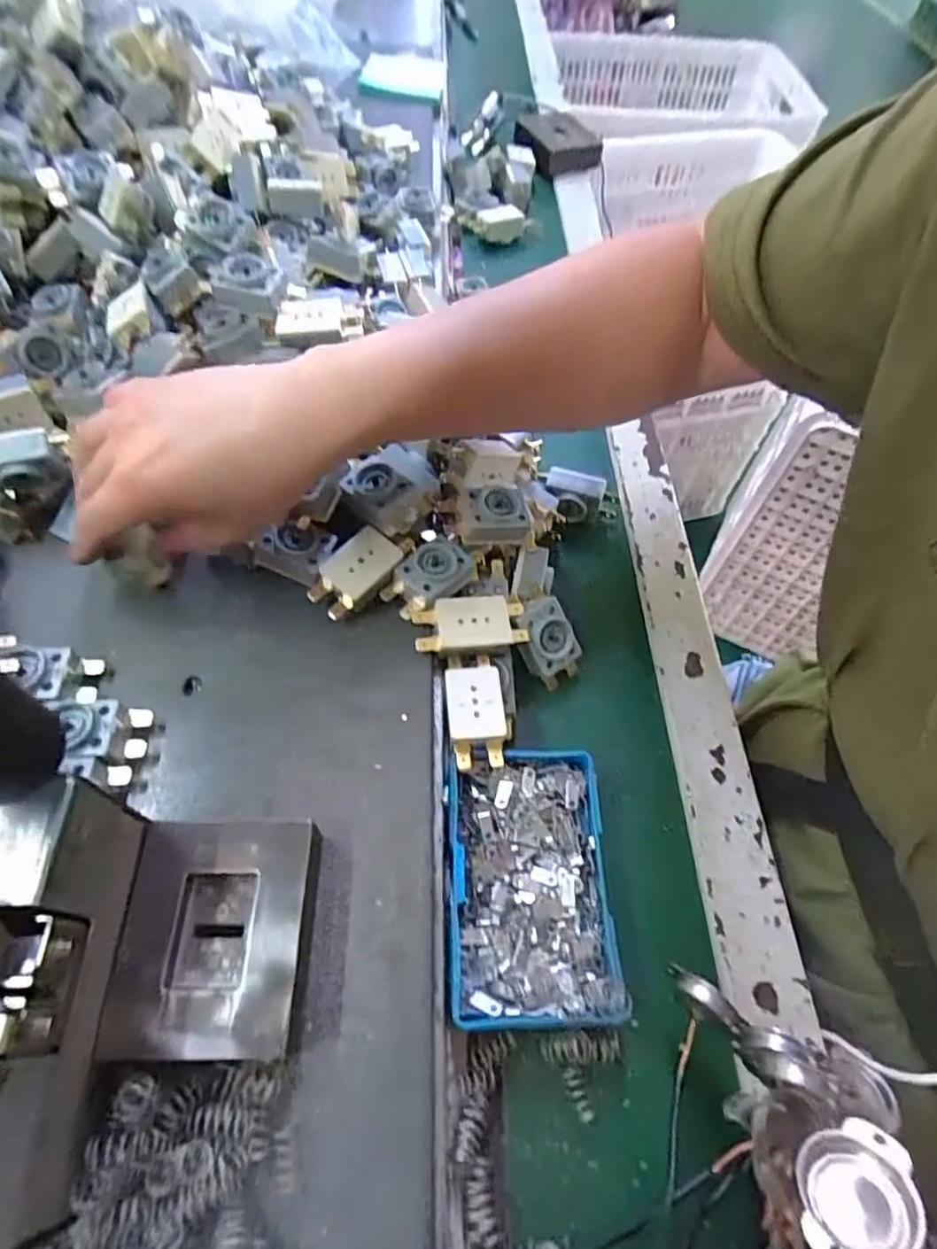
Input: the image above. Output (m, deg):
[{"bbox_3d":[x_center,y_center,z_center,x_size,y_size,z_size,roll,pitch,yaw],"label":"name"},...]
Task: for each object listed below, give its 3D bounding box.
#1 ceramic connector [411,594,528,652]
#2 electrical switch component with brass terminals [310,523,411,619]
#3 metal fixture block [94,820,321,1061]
[{"bbox_3d":[0.002,0.001,0.330,0.058,0.013,0.029,-4,72,-13],"label":"ceramic connector"},{"bbox_3d":[-0.057,-0.029,0.334,0.031,0.024,0.054,30,60,14],"label":"electrical switch component with brass terminals"},{"bbox_3d":[-0.095,0.120,0.245,0.068,0.024,0.079,2,57,-4],"label":"metal fixture block"}]

